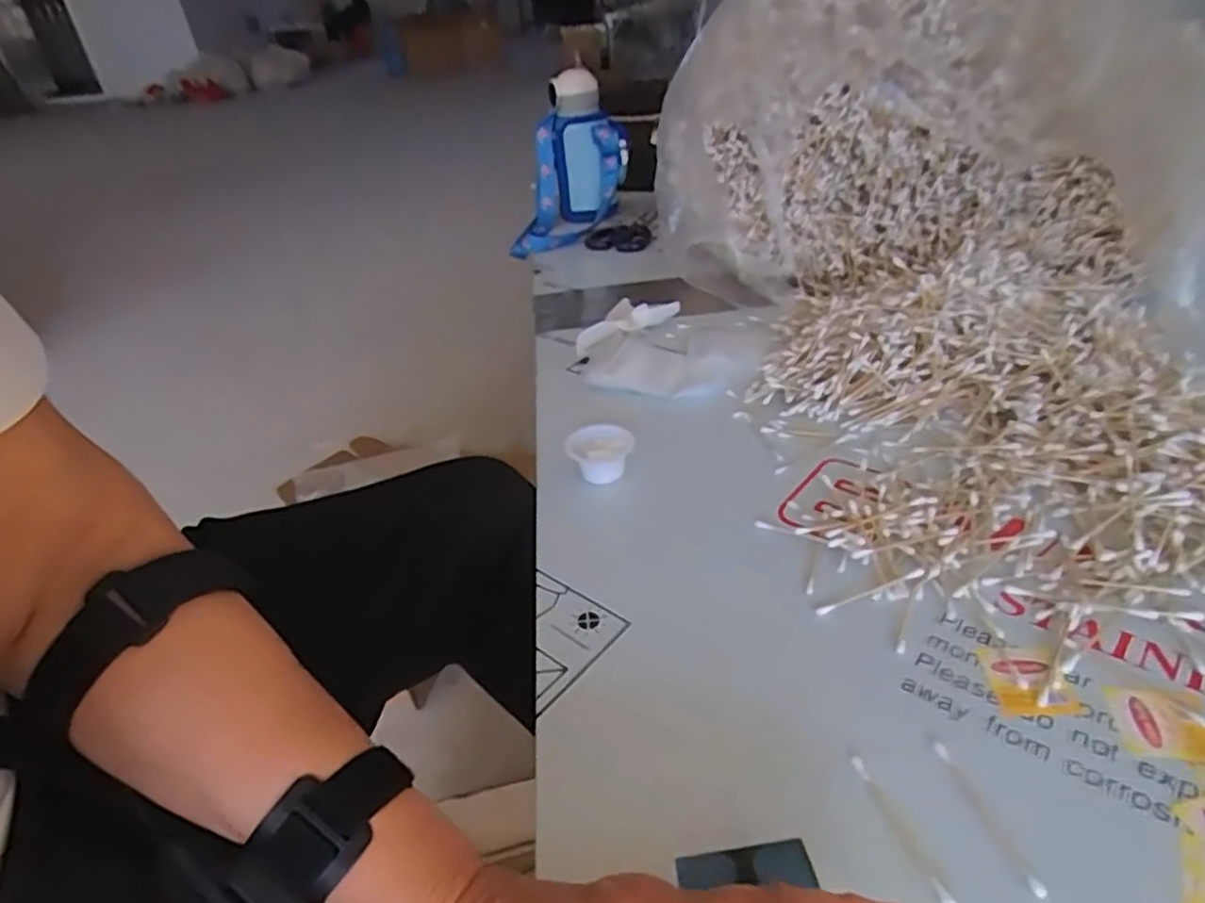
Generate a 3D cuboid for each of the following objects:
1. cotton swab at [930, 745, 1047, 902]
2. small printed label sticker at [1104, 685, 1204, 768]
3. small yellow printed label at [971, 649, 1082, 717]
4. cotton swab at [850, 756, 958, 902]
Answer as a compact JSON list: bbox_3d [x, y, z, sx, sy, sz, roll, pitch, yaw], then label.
[{"bbox_3d":[0.177,0.166,0.324,0.007,0.004,0.074,-11,38,-7],"label":"cotton swab"},{"bbox_3d":[0.280,0.135,0.352,0.041,0.004,0.042,5,36,17],"label":"small printed label sticker"},{"bbox_3d":[0.228,0.124,0.379,0.038,0.004,0.042,-2,35,7],"label":"small yellow printed label"},{"bbox_3d":[0.138,0.173,0.325,0.008,0.007,0.072,-14,38,-11],"label":"cotton swab"}]

